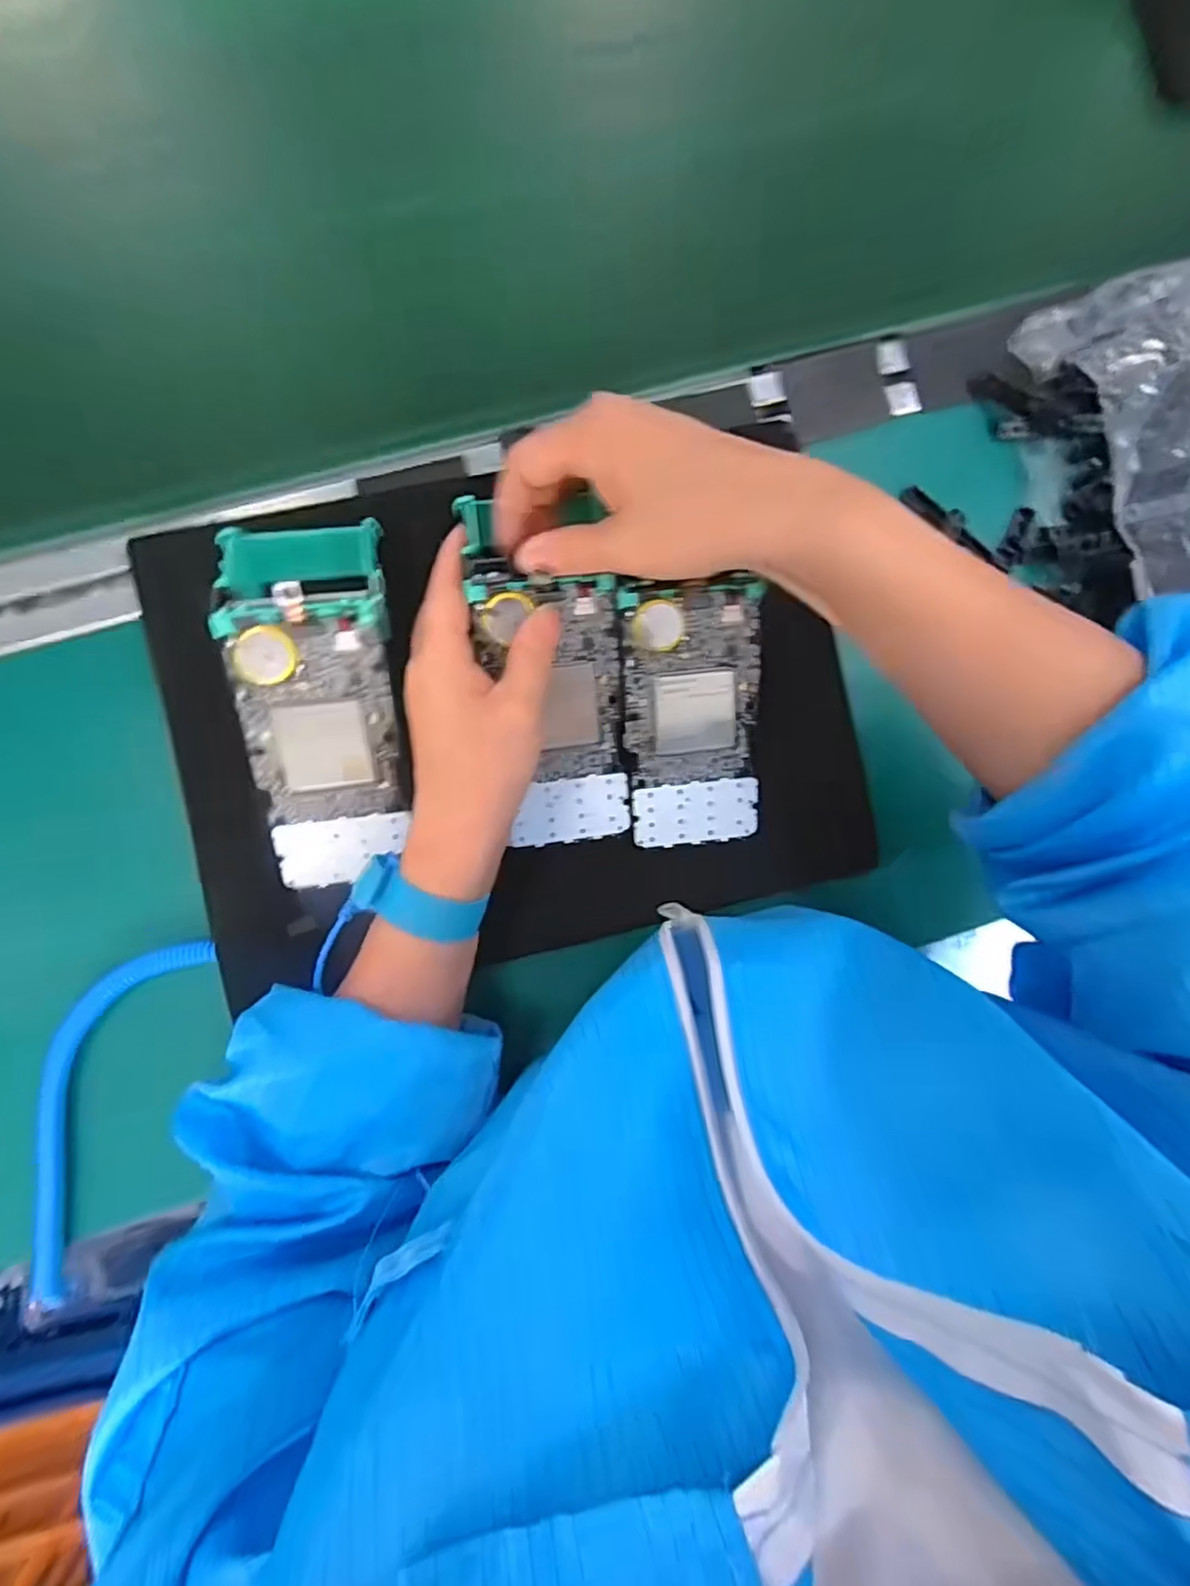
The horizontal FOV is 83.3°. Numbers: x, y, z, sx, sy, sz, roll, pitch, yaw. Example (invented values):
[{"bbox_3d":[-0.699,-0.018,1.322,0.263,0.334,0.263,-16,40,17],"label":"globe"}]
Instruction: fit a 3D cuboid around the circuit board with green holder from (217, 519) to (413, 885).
[{"bbox_3d":[-0.129,-0.037,0.314,0.069,0.032,0.165,-4,103,-7],"label":"circuit board with green holder"}]

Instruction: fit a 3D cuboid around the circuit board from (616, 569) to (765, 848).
[{"bbox_3d":[0.049,-0.036,0.339,0.069,0.004,0.134,-5,110,-4],"label":"circuit board"}]

